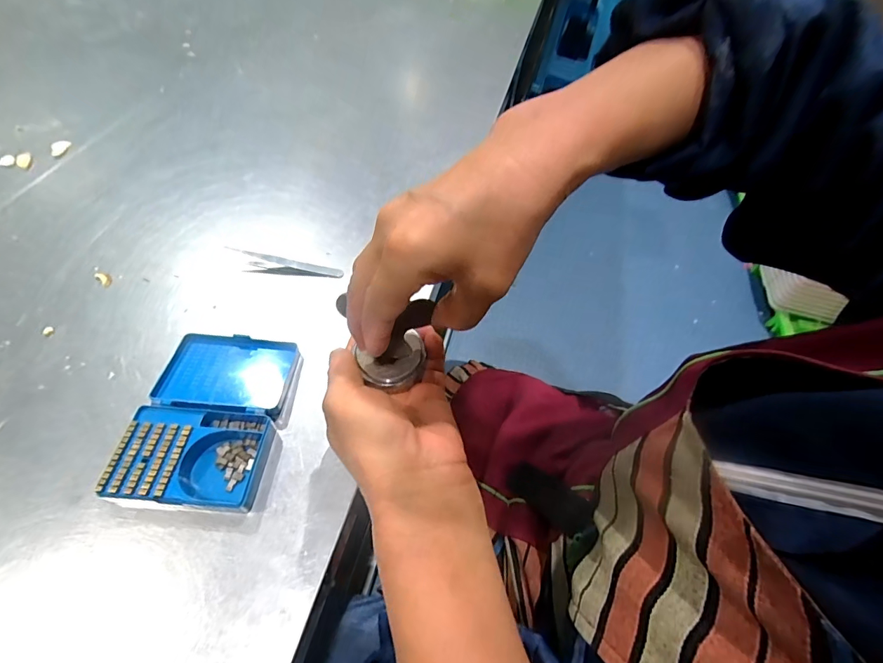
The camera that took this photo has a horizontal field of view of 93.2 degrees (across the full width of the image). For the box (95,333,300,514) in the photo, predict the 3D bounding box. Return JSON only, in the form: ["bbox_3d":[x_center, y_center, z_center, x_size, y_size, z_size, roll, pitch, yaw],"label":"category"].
[{"bbox_3d":[-0.186,0.063,0.339,0.102,0.024,0.146,5,55,-1],"label":"box"}]

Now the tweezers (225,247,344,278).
[{"bbox_3d":[-0.166,-0.071,0.442,0.123,0.014,0.022,11,55,3],"label":"tweezers"}]

